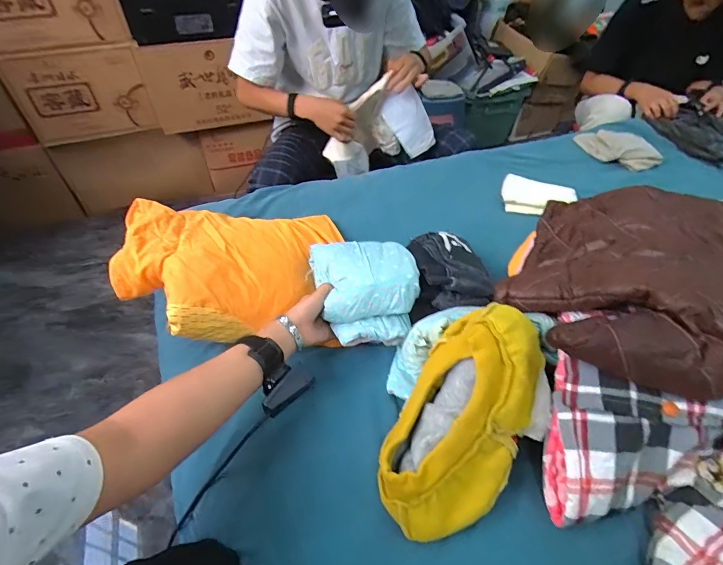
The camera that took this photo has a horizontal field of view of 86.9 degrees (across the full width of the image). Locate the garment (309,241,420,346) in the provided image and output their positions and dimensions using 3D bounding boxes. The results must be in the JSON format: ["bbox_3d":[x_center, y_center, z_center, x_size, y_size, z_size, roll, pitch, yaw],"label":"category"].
[{"bbox_3d":[0.004,0.011,0.598,0.160,0.080,0.160,-2,45,-3],"label":"garment"}]

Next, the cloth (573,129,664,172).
[{"bbox_3d":[0.712,-0.384,1.060,0.220,0.043,0.152,25,50,23],"label":"cloth"}]

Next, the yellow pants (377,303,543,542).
[{"bbox_3d":[0.116,0.157,0.433,0.132,0.072,0.273,25,89,23],"label":"yellow pants"}]

